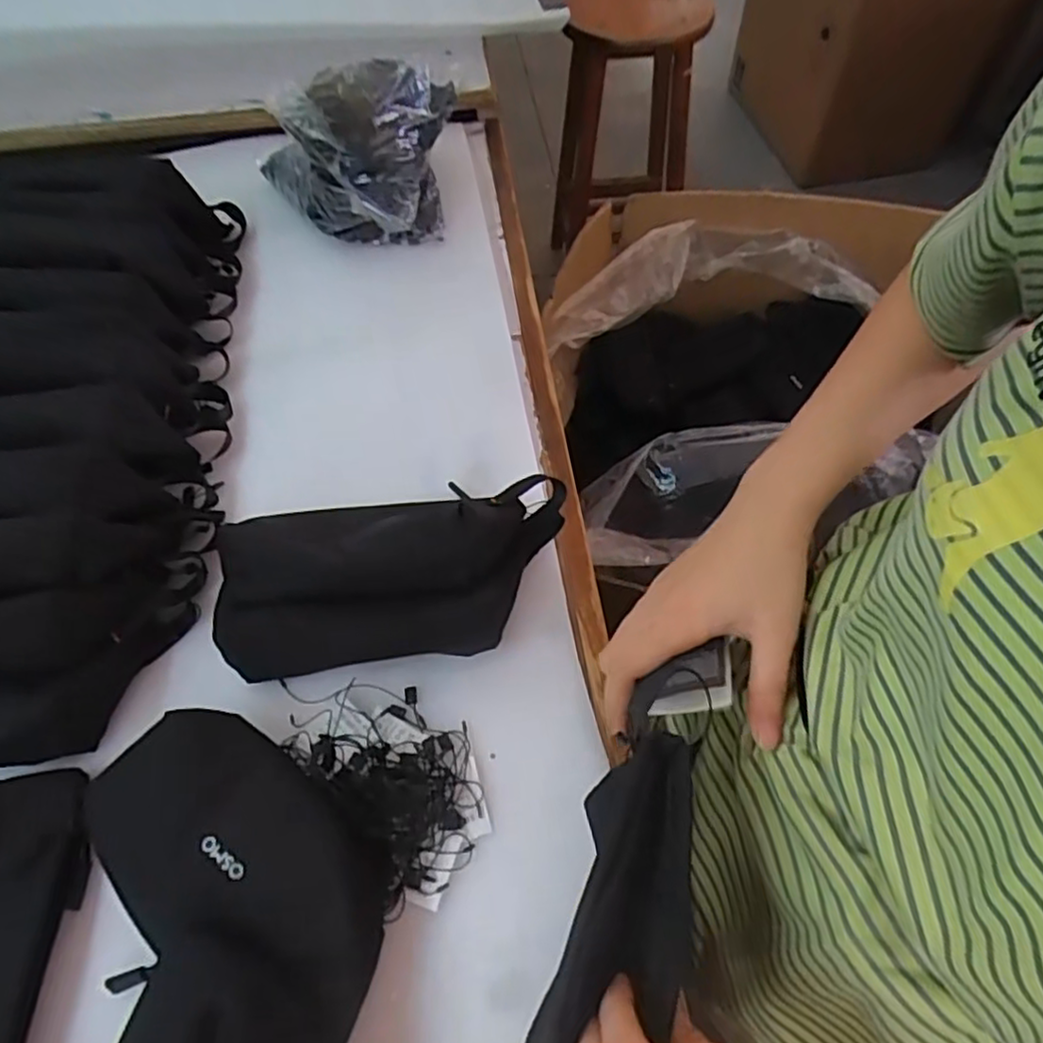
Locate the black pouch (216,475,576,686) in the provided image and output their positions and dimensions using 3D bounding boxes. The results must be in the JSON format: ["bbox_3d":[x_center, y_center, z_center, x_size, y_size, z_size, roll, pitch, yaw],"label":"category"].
[{"bbox_3d":[-0.077,0.030,0.415,0.203,0.069,0.108,-4,58,-1],"label":"black pouch"}]

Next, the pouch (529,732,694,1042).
[{"bbox_3d":[0.035,0.190,0.282,0.051,0.069,0.198,18,76,12],"label":"pouch"}]

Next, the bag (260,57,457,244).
[{"bbox_3d":[-0.149,-0.318,0.587,0.178,0.106,0.123,-4,58,-1],"label":"bag"}]

